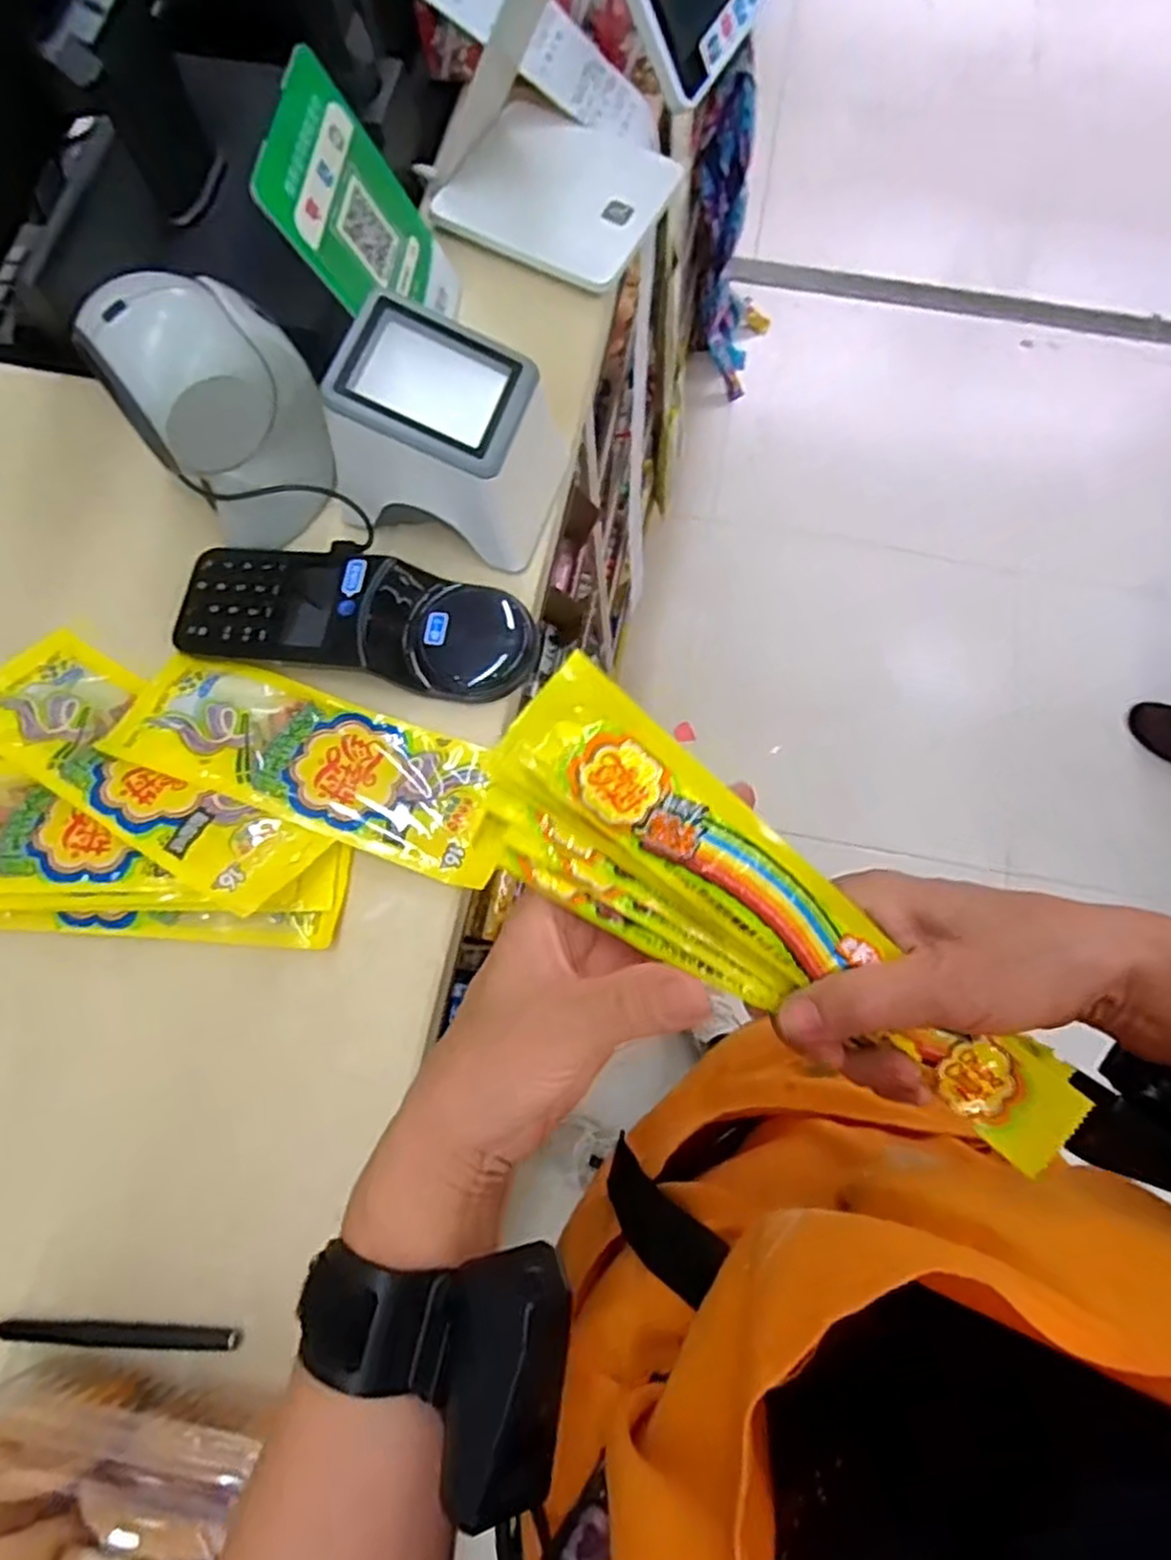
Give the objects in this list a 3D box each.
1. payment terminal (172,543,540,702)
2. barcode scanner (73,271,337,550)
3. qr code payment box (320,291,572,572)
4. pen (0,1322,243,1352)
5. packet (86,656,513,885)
[{"bbox_3d":[-0.143,-0.100,0.476,0.217,0.041,0.079,10,75,3],"label":"payment terminal"},{"bbox_3d":[-0.208,-0.214,0.446,0.101,0.138,0.084,-29,77,-8],"label":"barcode scanner"},{"bbox_3d":[-0.080,-0.210,0.461,0.119,0.100,0.105,18,75,4],"label":"qr code payment box"},{"bbox_3d":[-0.239,0.282,0.382,0.131,0.009,0.011,1,75,0],"label":"pen"},{"bbox_3d":[-0.159,-0.013,0.452,0.234,0.027,0.082,18,75,5],"label":"packet"}]

